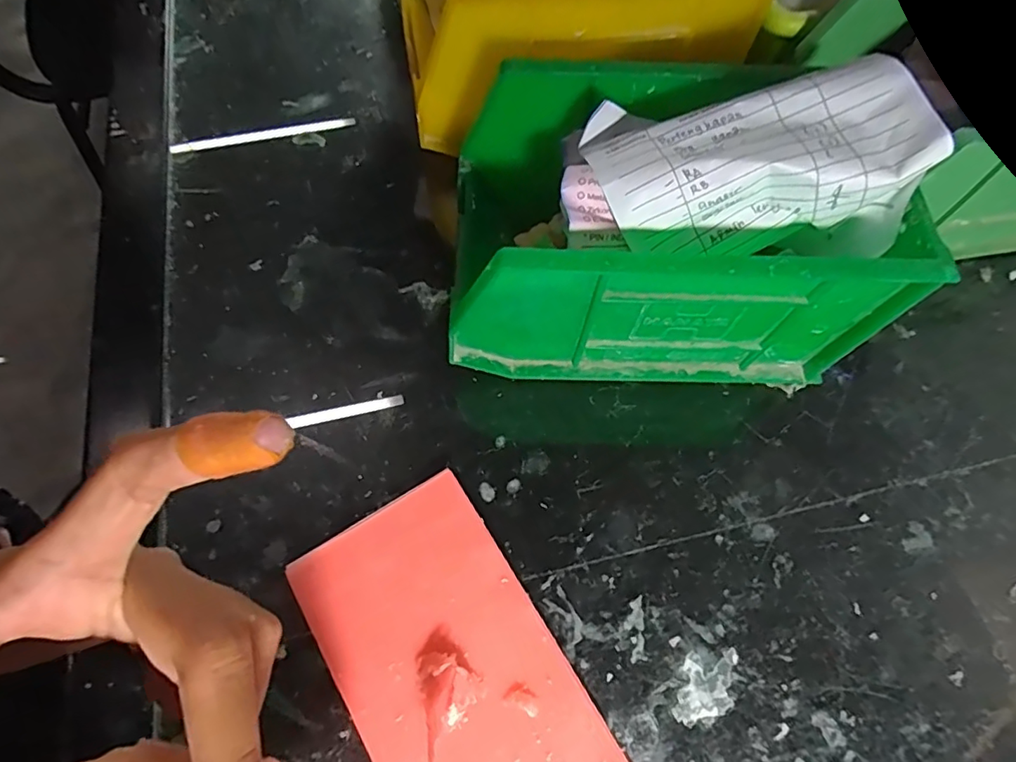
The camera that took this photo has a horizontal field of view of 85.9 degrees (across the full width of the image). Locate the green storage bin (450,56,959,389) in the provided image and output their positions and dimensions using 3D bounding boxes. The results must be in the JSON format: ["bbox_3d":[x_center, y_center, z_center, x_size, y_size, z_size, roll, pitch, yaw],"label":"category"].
[{"bbox_3d":[0.062,-0.059,0.235,0.162,0.092,0.095,1,66,0],"label":"green storage bin"}]

